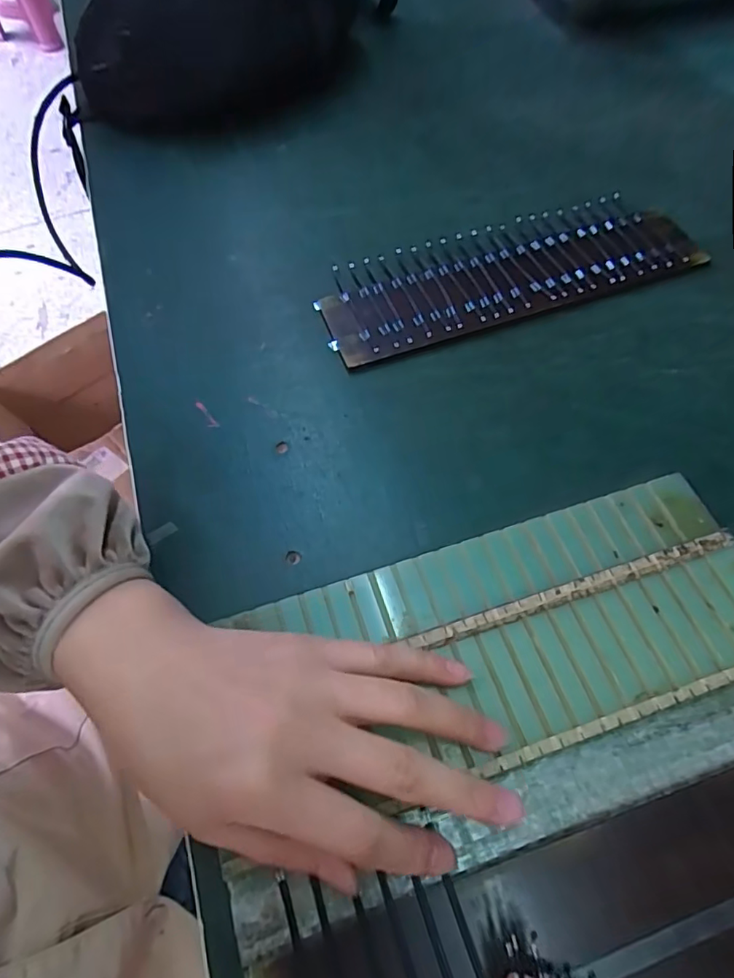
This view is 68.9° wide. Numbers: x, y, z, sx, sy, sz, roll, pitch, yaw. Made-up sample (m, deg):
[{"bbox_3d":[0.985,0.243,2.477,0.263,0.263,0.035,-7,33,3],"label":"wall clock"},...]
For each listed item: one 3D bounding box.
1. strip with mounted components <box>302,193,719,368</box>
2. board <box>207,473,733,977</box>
[{"bbox_3d":[0.092,-0.151,0.370,0.255,0.006,0.087,-18,61,-6],"label":"strip with mounted components"},{"bbox_3d":[0.081,0.135,0.211,0.262,0.009,0.253,-17,61,-6],"label":"board"}]

